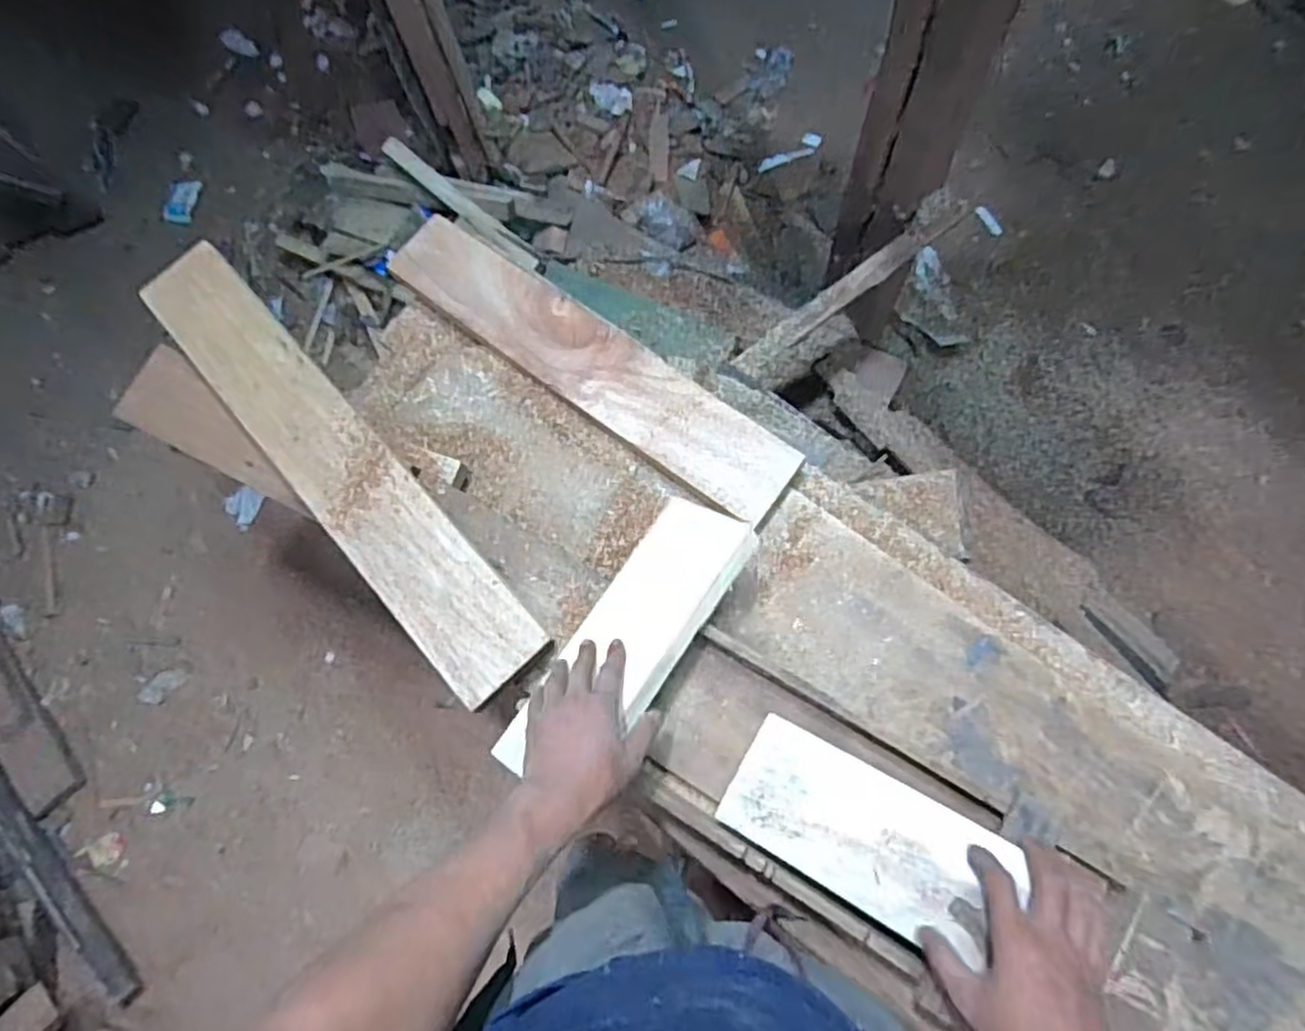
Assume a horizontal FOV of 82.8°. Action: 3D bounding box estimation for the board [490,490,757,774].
[{"bbox_3d":[-0.024,0.112,0.712,0.120,0.018,0.313,24,65,38],"label":"board"}]

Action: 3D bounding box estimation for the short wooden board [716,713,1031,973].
[{"bbox_3d":[0.177,0.273,0.637,0.224,0.011,0.111,23,81,28],"label":"short wooden board"}]

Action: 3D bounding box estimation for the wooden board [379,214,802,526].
[{"bbox_3d":[-0.092,-0.199,0.904,0.603,0.024,0.103,38,77,17],"label":"wooden board"}]

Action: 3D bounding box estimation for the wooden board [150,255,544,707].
[{"bbox_3d":[-0.365,-0.071,0.828,0.108,0.018,0.665,-43,72,-4],"label":"wooden board"}]

